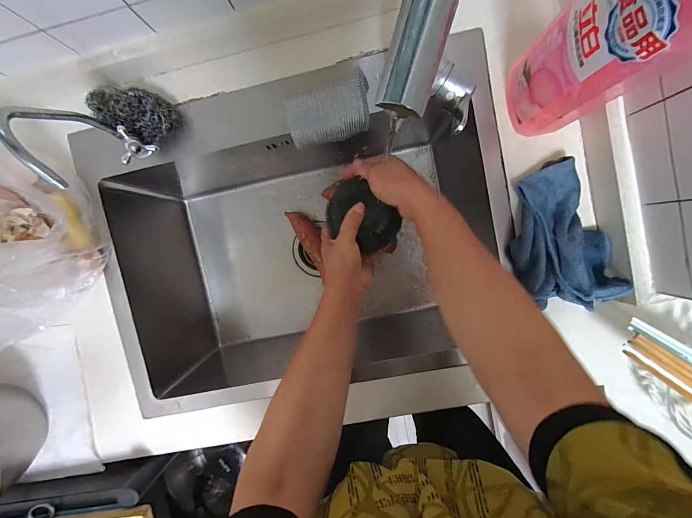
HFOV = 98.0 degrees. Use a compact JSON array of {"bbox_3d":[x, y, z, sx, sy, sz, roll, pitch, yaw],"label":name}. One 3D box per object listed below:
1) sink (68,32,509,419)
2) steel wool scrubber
[{"bbox_3d":[-0.052,-0.024,0.514,0.583,0.210,0.440,-12,94,5],"label":"sink"},{"bbox_3d":[-0.286,-0.198,0.398,0.113,0.047,0.062,26,96,1],"label":"steel wool scrubber"}]

